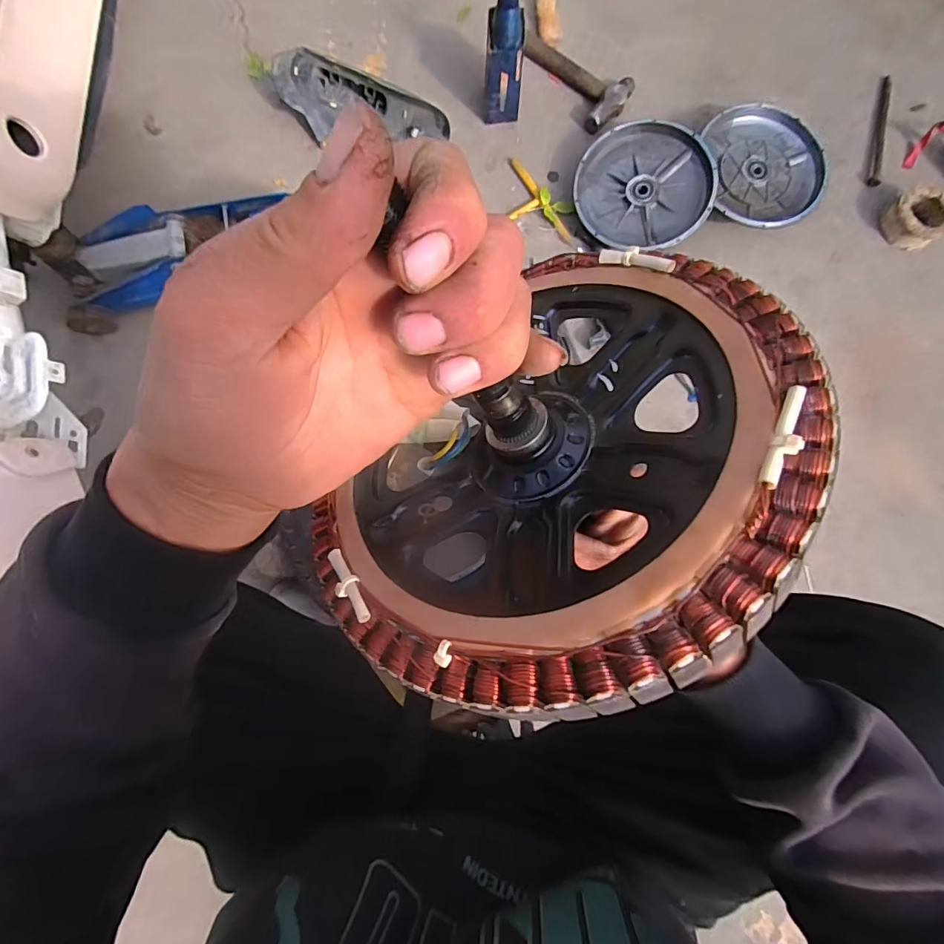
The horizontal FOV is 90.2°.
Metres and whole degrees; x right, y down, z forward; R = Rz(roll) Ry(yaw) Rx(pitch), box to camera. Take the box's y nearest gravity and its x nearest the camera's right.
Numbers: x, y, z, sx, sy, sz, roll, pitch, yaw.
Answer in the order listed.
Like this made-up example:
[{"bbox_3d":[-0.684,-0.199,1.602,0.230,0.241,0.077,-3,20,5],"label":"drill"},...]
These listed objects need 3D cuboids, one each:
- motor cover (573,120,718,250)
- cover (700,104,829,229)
[{"bbox_3d":[0.283,-0.474,0.775,0.215,0.023,0.205,15,90,12],"label":"motor cover"},{"bbox_3d":[0.483,-0.502,0.786,0.193,0.047,0.205,-1,80,-2],"label":"cover"}]

